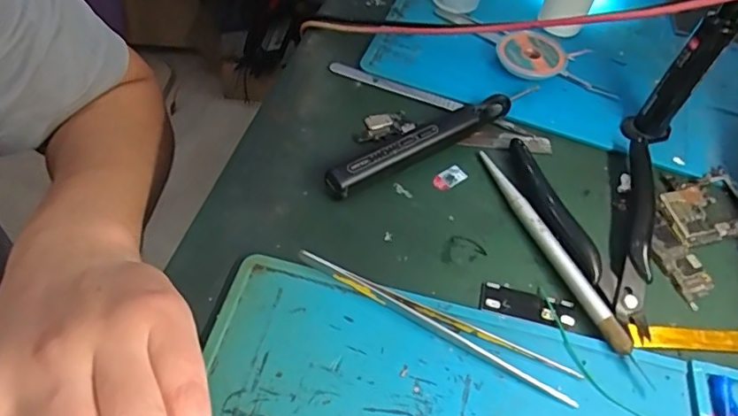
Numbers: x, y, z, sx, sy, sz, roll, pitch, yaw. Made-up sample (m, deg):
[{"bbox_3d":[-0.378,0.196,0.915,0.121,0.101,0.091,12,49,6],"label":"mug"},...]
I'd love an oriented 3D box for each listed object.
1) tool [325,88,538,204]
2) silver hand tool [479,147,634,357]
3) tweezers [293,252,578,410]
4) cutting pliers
[{"bbox_3d":[0.037,-0.042,0.307,0.140,0.018,0.017,-29,61,-25],"label":"tool"},{"bbox_3d":[0.090,0.017,0.276,0.009,0.009,0.125,-15,56,-17],"label":"silver hand tool"},{"bbox_3d":[0.030,0.049,0.241,0.132,0.013,0.014,24,54,11],"label":"tweezers"},{"bbox_3d":[0.122,0.010,0.284,0.079,0.009,0.115,2,53,-5],"label":"cutting pliers"}]

